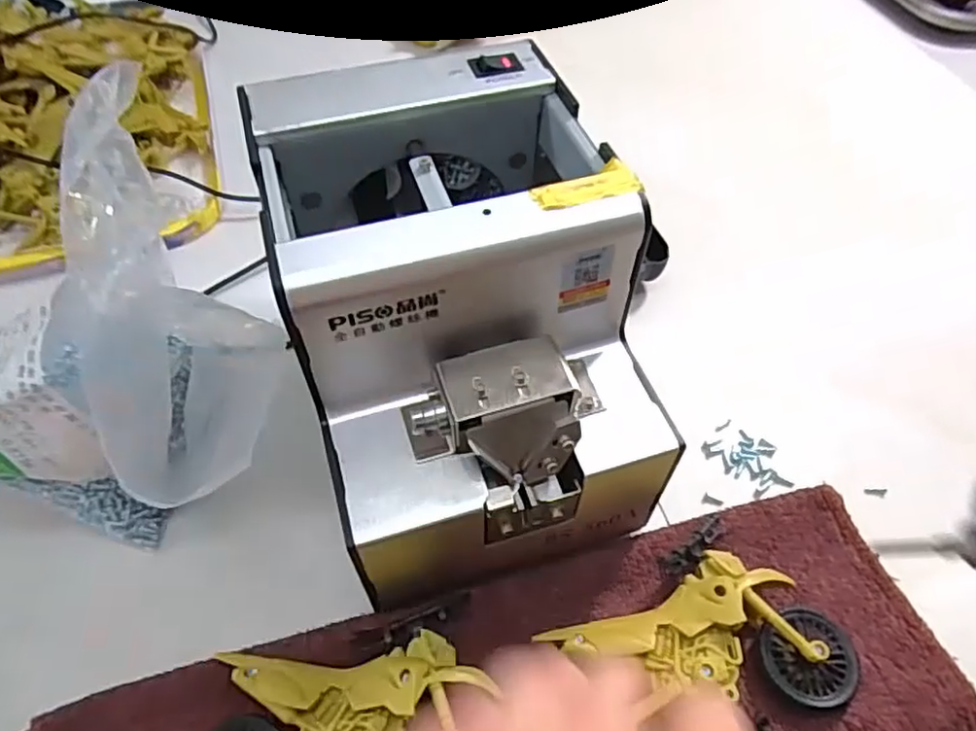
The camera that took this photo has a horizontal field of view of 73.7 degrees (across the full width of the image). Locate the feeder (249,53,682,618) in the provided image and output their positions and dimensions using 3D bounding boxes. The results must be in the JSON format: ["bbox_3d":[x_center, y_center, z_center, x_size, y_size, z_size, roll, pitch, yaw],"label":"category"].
[{"bbox_3d":[-0.013,-0.017,0.276,0.134,0.139,0.177,-15,56,-10],"label":"feeder"}]

